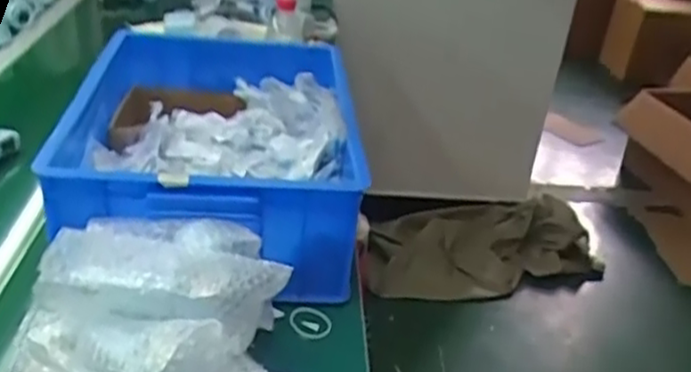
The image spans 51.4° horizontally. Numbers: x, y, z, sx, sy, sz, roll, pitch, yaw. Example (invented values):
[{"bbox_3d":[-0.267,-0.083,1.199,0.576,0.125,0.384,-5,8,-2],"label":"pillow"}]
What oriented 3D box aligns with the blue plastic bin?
[{"bbox_3d":[-0.171,-0.081,0.978,0.334,0.147,0.568,2,30,-8],"label":"blue plastic bin"}]

